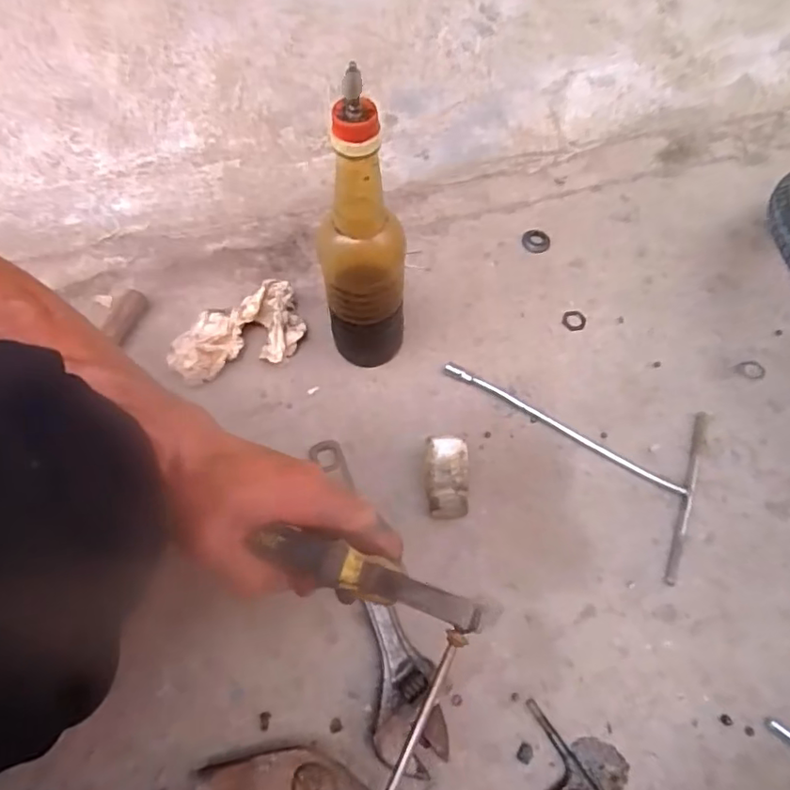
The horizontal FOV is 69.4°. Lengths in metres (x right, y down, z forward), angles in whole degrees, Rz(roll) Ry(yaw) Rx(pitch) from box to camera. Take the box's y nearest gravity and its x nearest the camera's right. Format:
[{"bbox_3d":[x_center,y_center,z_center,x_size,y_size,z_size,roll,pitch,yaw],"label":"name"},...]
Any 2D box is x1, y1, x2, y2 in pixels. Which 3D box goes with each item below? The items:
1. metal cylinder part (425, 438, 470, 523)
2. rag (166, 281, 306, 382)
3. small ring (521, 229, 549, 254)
[{"bbox_3d":[0.048,0.080,0.540,0.039,0.043,0.069,1,64,0],"label":"metal cylinder part"},{"bbox_3d":[-0.171,-0.063,0.614,0.144,0.037,0.090,-22,66,-11],"label":"rag"},{"bbox_3d":[0.171,-0.187,0.691,0.033,0.004,0.033,0,64,0],"label":"small ring"}]

